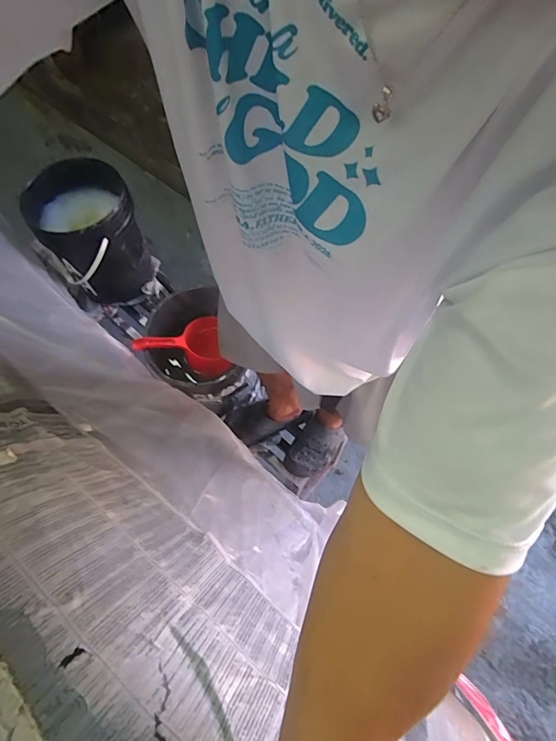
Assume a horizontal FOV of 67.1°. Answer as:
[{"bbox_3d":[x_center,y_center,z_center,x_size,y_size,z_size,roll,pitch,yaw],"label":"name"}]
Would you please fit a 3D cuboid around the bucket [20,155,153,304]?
[{"bbox_3d":[-0.602,-0.432,1.411,0.285,0.358,0.335,-31,68,-13],"label":"bucket"}]

